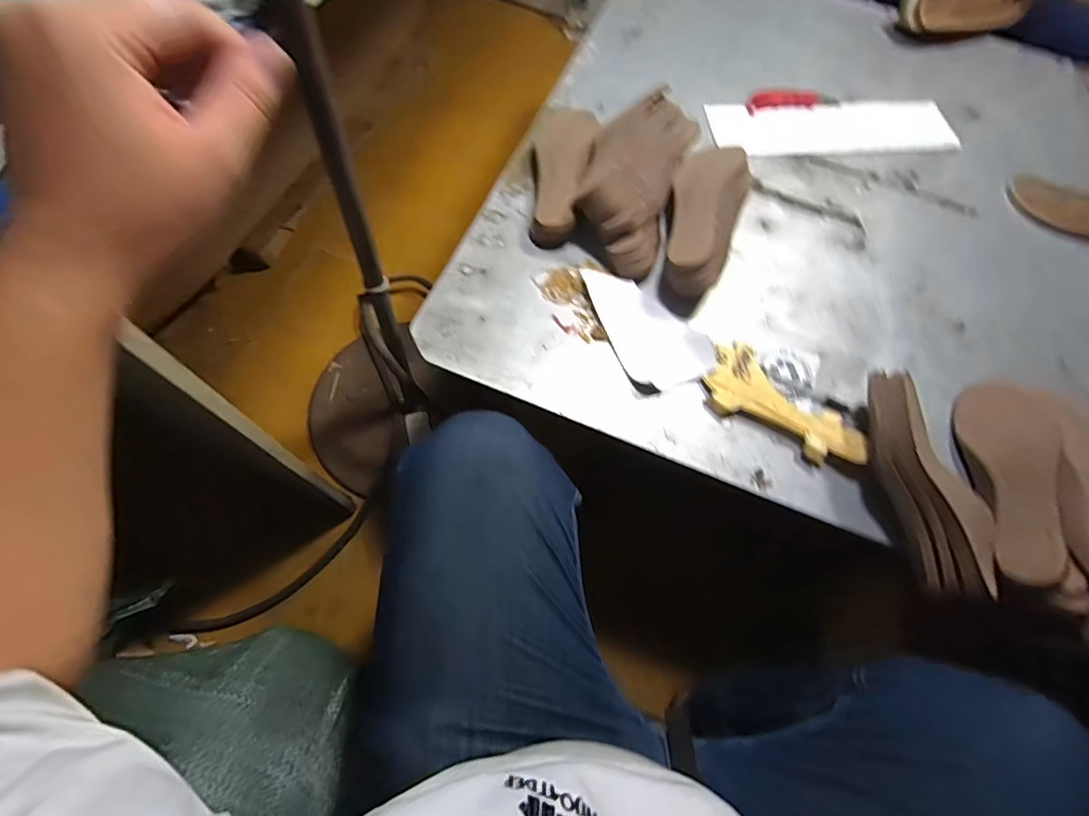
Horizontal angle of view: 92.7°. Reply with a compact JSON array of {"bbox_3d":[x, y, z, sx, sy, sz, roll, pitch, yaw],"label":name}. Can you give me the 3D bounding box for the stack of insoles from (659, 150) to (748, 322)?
[{"bbox_3d":[0.203,-0.240,0.677,0.100,0.079,0.240,17,67,3],"label":"stack of insoles"}]

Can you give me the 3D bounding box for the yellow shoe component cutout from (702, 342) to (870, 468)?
[{"bbox_3d":[0.272,0.005,0.605,0.087,0.025,0.192,-42,76,-18],"label":"yellow shoe component cutout"}]

